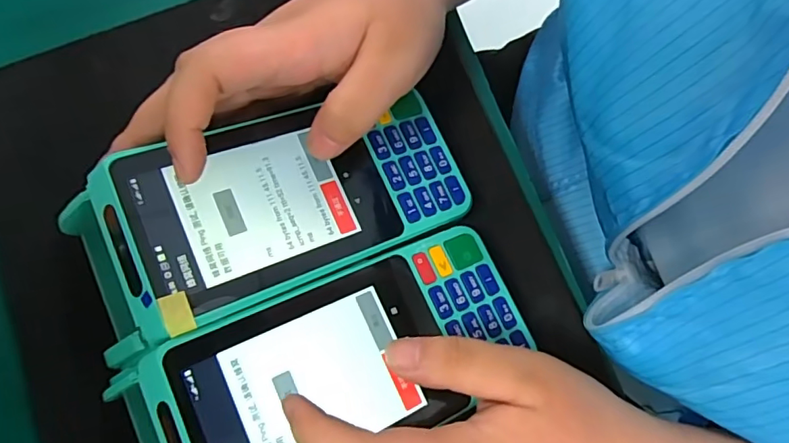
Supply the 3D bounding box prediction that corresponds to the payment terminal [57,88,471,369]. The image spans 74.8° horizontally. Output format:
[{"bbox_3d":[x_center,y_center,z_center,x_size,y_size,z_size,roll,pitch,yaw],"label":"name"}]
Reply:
[{"bbox_3d":[-0.051,-0.003,0.226,0.160,0.044,0.073,-18,78,-17],"label":"payment terminal"}]

